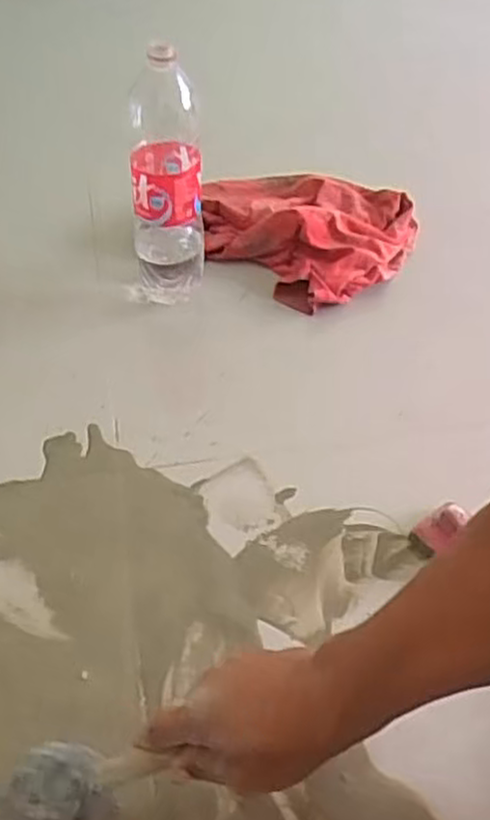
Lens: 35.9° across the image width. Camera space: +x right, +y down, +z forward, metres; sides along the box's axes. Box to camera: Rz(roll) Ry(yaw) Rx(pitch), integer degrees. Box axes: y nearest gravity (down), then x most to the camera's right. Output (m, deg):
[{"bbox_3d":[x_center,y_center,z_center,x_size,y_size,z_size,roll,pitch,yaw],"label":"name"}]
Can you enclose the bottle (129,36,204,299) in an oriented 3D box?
[{"bbox_3d":[-0.094,-0.264,0.892,0.089,0.294,0.076,-2,47,-4],"label":"bottle"}]

